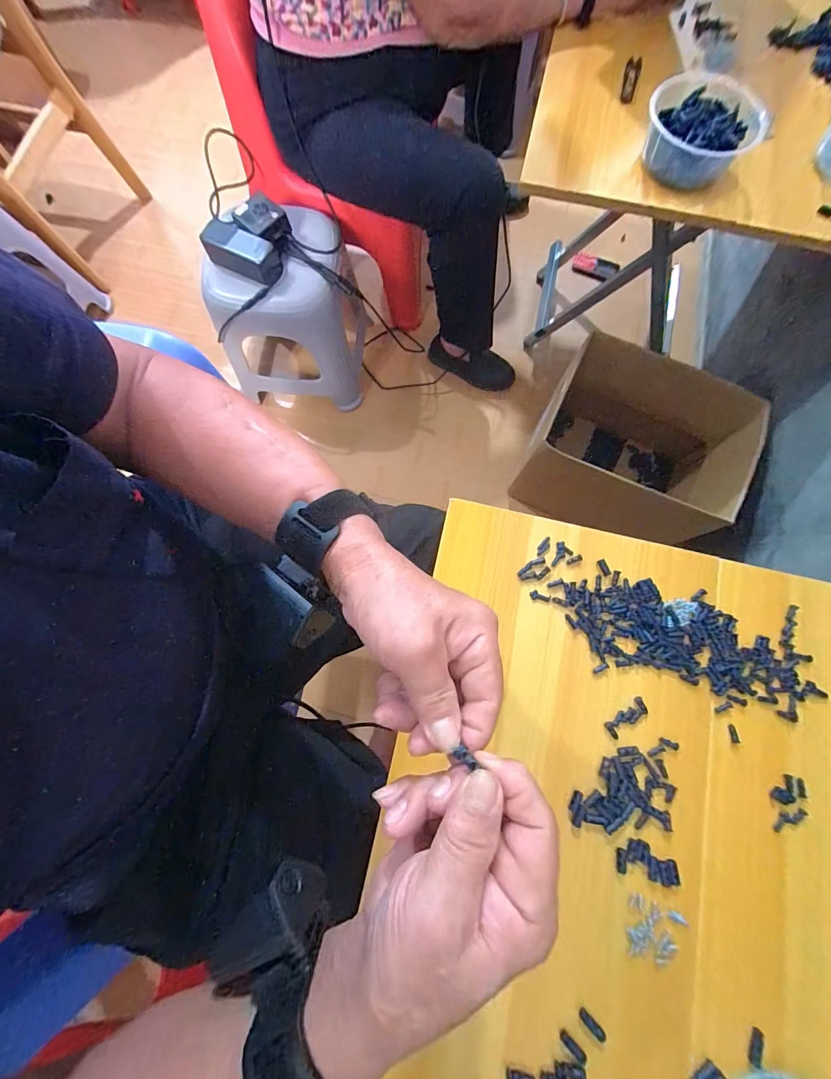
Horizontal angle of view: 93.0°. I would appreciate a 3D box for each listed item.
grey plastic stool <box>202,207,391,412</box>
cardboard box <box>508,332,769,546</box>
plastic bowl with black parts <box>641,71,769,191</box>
[{"bbox_3d":[-0.263,-0.529,0.903,0.290,0.298,0.300,12,78,2],"label":"grey plastic stool"},{"bbox_3d":[0.450,-0.185,0.850,0.381,0.274,0.312,21,78,4],"label":"cardboard box"},{"bbox_3d":[0.393,-0.561,0.541,0.139,0.063,0.142,0,77,-1],"label":"plastic bowl with black parts"}]

